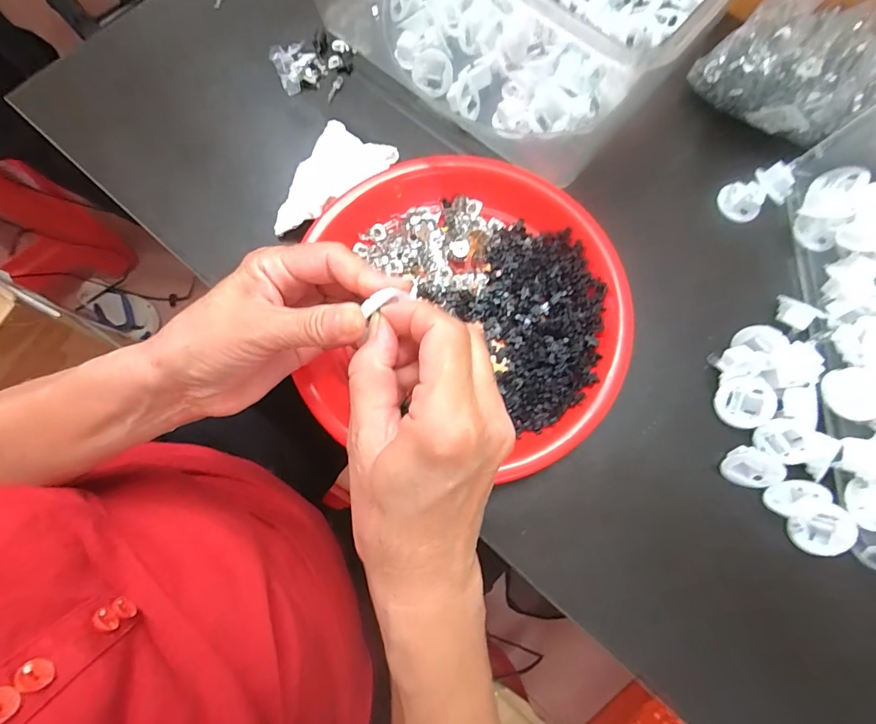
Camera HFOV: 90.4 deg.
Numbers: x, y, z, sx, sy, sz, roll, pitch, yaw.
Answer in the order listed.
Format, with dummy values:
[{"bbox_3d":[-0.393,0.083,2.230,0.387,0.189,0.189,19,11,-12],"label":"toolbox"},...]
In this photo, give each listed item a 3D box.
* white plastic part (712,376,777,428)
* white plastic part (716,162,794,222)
[{"bbox_3d":[0.211,0.027,0.301,0.034,0.017,0.034,1,92,24],"label":"white plastic part"},{"bbox_3d":[0.251,-0.134,0.343,0.043,0.028,0.032,-25,77,-7],"label":"white plastic part"}]

